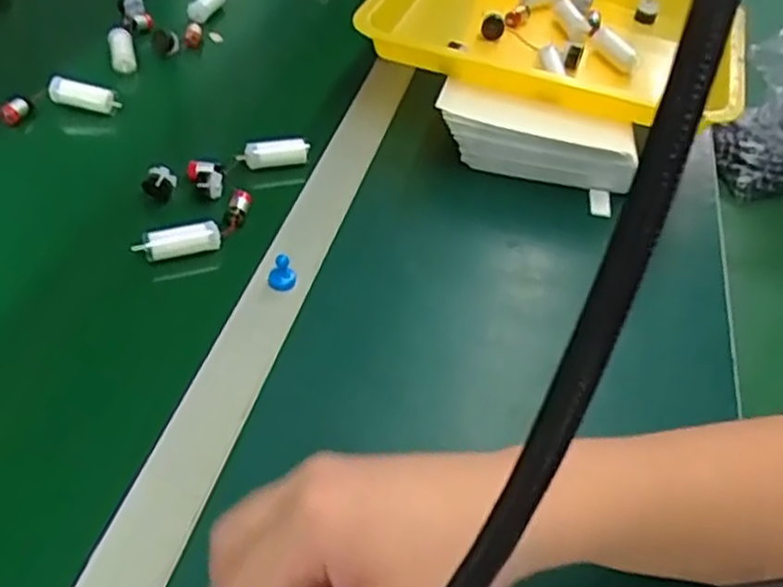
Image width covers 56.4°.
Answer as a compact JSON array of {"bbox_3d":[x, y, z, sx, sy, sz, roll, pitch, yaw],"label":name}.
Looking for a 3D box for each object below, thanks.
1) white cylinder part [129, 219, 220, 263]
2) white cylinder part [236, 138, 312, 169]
[{"bbox_3d":[-0.152,-0.038,0.519,0.059,0.020,0.014,-7,43,-18],"label":"white cylinder part"},{"bbox_3d":[-0.097,-0.117,0.602,0.057,0.021,0.017,-2,42,-14],"label":"white cylinder part"}]

